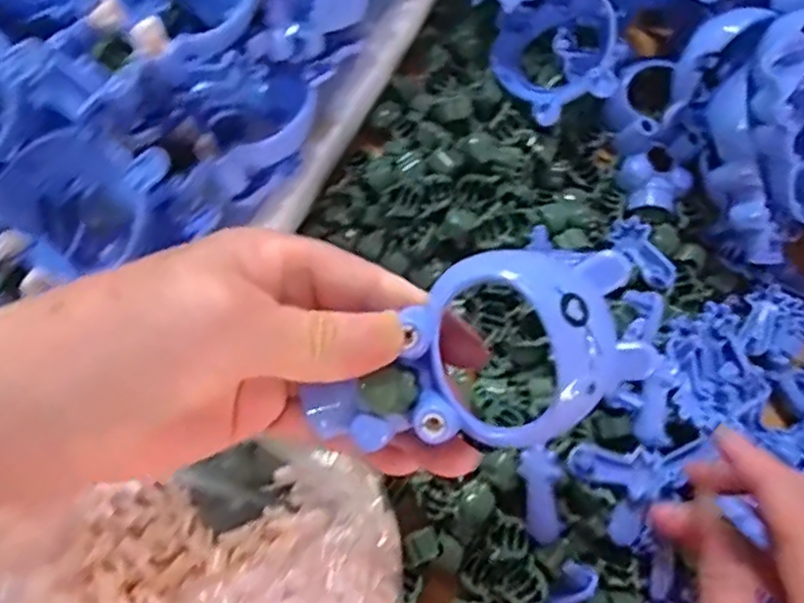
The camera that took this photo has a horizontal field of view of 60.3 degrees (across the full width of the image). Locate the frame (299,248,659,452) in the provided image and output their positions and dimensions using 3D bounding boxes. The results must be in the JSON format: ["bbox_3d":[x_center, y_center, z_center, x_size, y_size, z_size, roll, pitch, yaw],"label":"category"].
[{"bbox_3d":[0.025,0.019,0.203,0.098,0.032,0.056,-32,77,-11],"label":"frame"}]

